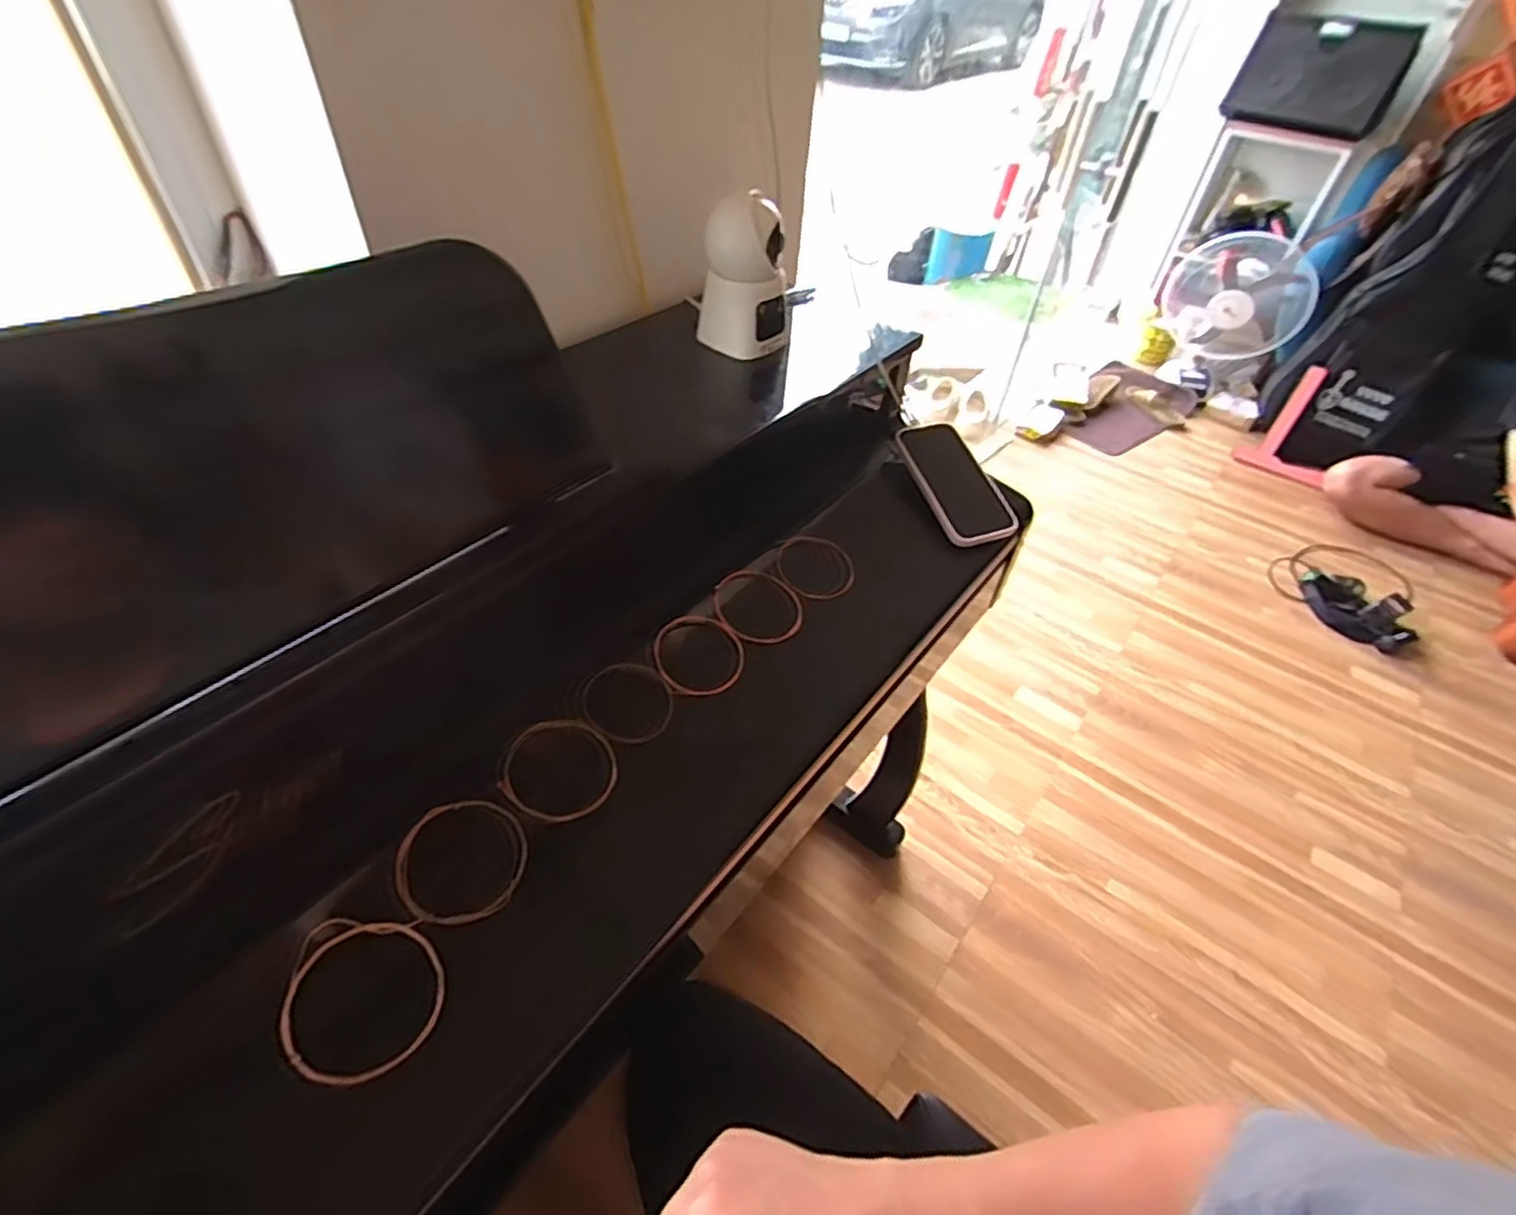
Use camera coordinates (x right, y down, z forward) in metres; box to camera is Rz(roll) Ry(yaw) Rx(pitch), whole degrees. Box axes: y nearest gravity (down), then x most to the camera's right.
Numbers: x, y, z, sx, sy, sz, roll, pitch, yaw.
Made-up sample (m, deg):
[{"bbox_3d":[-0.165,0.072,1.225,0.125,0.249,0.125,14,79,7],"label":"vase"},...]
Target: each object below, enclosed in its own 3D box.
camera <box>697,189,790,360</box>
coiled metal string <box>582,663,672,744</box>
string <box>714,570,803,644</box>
[{"bbox_3d":[-0.012,-0.302,0.632,0.069,0.121,0.063,35,52,27],"label":"camera"},{"bbox_3d":[-0.094,0.069,0.505,0.064,0.009,0.067,6,53,-8],"label":"coiled metal string"},{"bbox_3d":[0.001,-0.004,0.582,0.077,0.009,0.075,3,45,-3],"label":"string"}]

